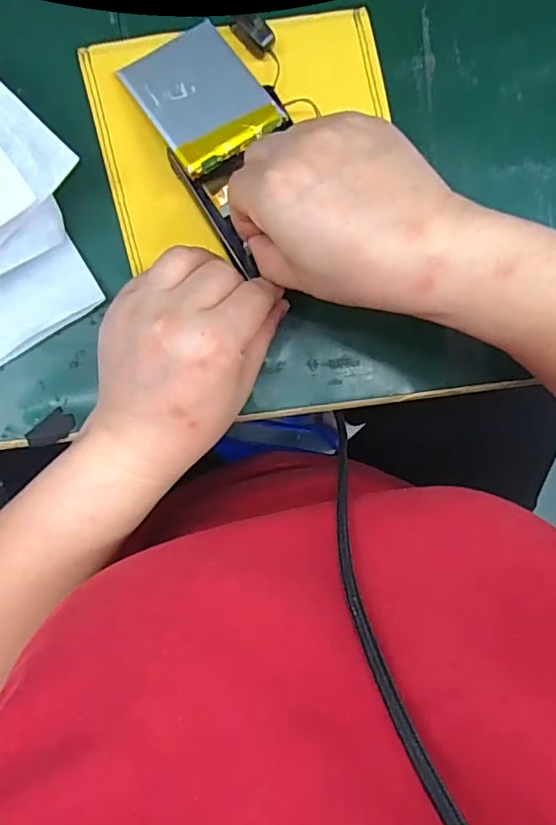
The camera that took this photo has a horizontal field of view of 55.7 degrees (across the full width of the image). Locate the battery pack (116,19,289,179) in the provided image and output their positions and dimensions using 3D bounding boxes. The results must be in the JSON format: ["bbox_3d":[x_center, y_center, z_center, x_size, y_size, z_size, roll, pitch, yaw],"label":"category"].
[{"bbox_3d":[-0.043,-0.174,0.290,0.061,0.004,0.080,-34,80,-6],"label":"battery pack"}]

